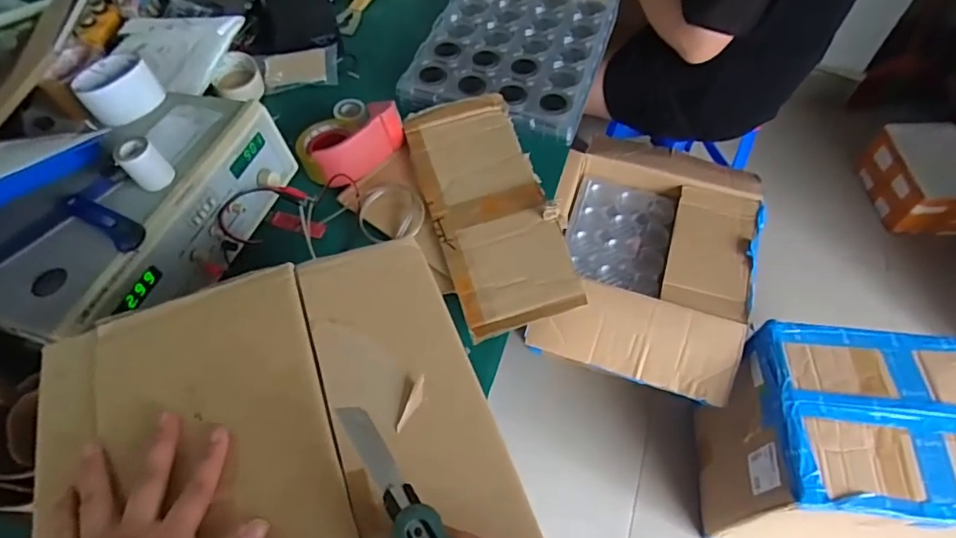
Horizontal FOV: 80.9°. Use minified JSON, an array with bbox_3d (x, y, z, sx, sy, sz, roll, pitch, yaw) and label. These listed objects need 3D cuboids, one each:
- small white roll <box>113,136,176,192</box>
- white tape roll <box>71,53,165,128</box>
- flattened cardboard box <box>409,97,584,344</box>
[{"bbox_3d":[-0.374,-0.117,0.631,0.043,0.048,0.038,-39,65,-22],"label":"small white roll"},{"bbox_3d":[-0.469,-0.236,0.732,0.087,0.050,0.087,0,57,0],"label":"white tape roll"},{"bbox_3d":[0.014,-0.098,0.808,0.161,0.035,0.392,-13,58,-9],"label":"flattened cardboard box"}]

